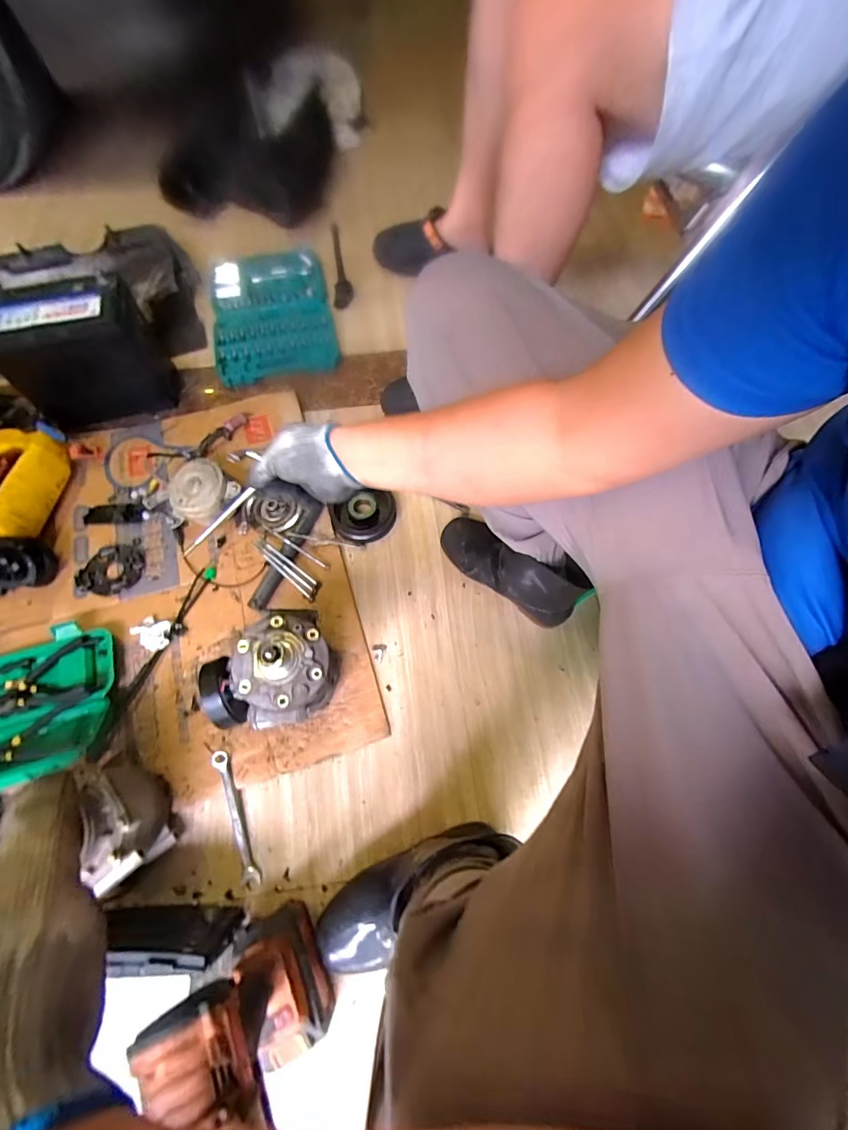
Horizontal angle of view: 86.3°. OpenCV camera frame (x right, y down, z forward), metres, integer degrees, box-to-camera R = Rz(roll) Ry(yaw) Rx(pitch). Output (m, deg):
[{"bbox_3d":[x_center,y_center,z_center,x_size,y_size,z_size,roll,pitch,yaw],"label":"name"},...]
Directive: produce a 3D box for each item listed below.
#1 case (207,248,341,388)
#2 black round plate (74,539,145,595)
[{"bbox_3d":[-0.336,-0.562,1.004,0.252,0.049,0.379,-12,68,-6],"label":"case"},{"bbox_3d":[-0.514,0.006,0.741,0.098,0.015,0.087,-22,69,-9],"label":"black round plate"}]

